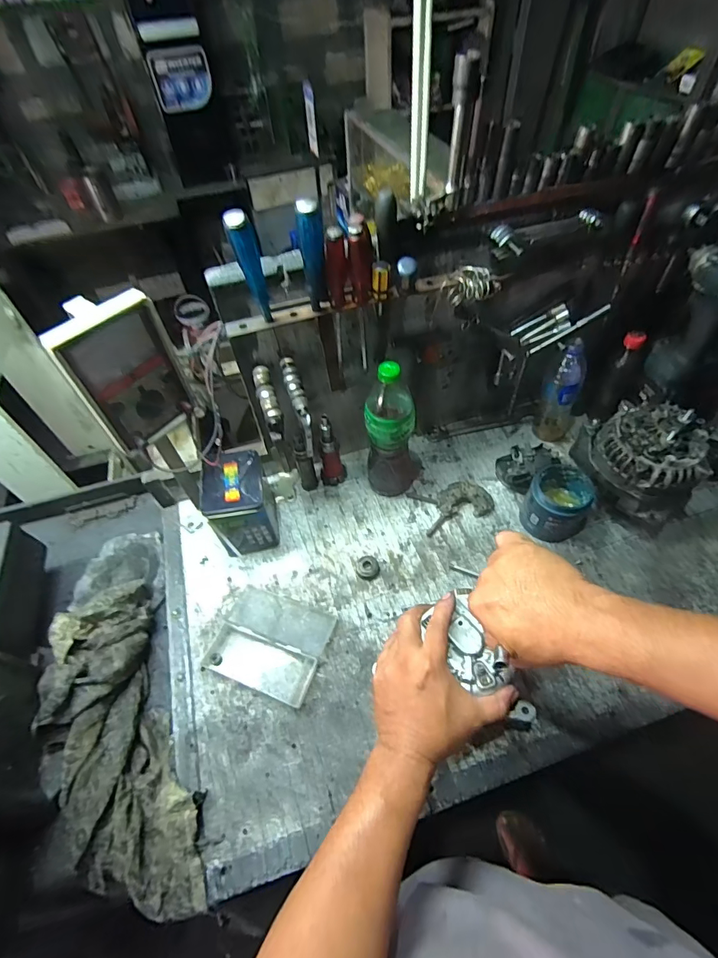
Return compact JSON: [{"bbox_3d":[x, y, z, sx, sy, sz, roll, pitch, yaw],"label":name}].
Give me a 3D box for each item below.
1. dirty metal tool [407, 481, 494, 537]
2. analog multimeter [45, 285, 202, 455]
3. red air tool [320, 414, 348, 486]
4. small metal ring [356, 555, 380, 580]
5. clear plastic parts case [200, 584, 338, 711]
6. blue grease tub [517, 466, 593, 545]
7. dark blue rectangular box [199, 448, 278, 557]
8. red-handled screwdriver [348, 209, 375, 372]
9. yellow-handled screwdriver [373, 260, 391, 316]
[{"bbox_3d":[0.170,0.041,0.777,0.130,0.026,0.090,-13,53,-7],"label":"dirty metal tool"},{"bbox_3d":[-0.293,-0.126,0.545,0.046,0.186,0.128,26,58,25],"label":"analog multimeter"},{"bbox_3d":[-0.052,-0.051,0.786,0.049,0.151,0.045,-9,53,-3],"label":"red air tool"},{"bbox_3d":[0.014,0.146,0.714,0.037,0.018,0.036,-2,53,2],"label":"small metal ring"},{"bbox_3d":[-0.134,0.241,0.648,0.163,0.029,0.136,16,55,15],"label":"clear plastic parts case"},{"bbox_3d":[0.331,0.041,0.719,0.092,0.091,0.105,34,61,25],"label":"blue grease tub"},{"bbox_3d":[-0.200,0.044,0.737,0.096,0.138,0.130,-13,53,-7],"label":"dark blue rectangular box"},{"bbox_3d":[0.006,-0.239,0.591,0.029,0.218,0.040,-1,53,3],"label":"red-handled screwdriver"},{"bbox_3d":[0.029,-0.250,0.572,0.022,0.077,0.020,-3,52,1],"label":"yellow-handled screwdriver"}]

